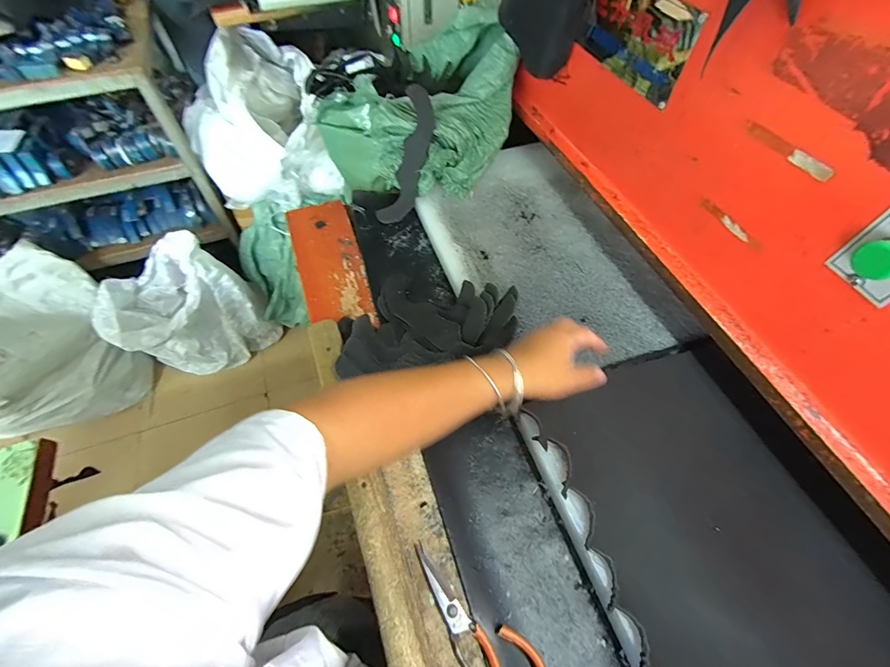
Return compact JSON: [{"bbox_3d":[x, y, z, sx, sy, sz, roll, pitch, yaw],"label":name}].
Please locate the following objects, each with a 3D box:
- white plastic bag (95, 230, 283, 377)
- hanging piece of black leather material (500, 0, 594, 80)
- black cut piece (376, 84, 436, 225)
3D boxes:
[{"bbox_3d":[-0.993,-0.088,1.524,0.497,0.587,0.233,-30,65,-19],"label":"white plastic bag"},{"bbox_3d":[0.165,-0.537,0.611,0.031,0.216,0.183,-31,66,-20],"label":"hanging piece of black leather material"},{"bbox_3d":[-0.067,-0.315,0.721,0.057,0.233,0.030,26,26,12],"label":"black cut piece"}]

